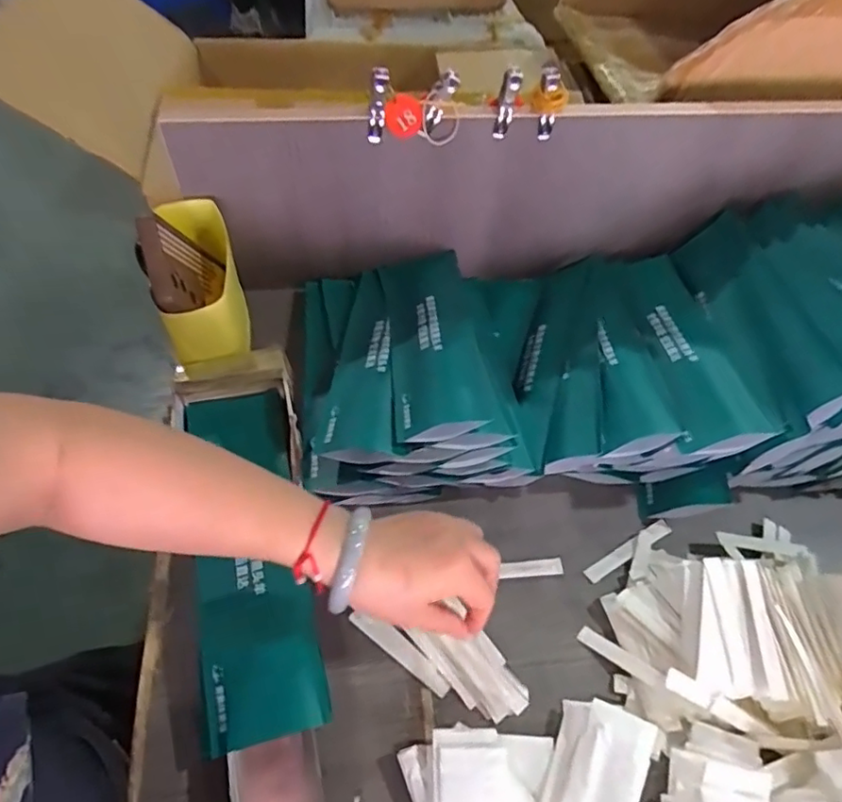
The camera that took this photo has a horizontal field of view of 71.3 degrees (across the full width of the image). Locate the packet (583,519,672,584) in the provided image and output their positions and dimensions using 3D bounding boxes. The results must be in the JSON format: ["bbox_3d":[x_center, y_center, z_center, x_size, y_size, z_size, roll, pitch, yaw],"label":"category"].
[{"bbox_3d":[0.181,0.130,0.510,0.092,0.004,0.014,-26,60,-19],"label":"packet"}]

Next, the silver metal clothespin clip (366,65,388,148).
[{"bbox_3d":[-0.039,-0.263,0.527,0.018,0.063,0.022,0,55,-3],"label":"silver metal clothespin clip"}]

